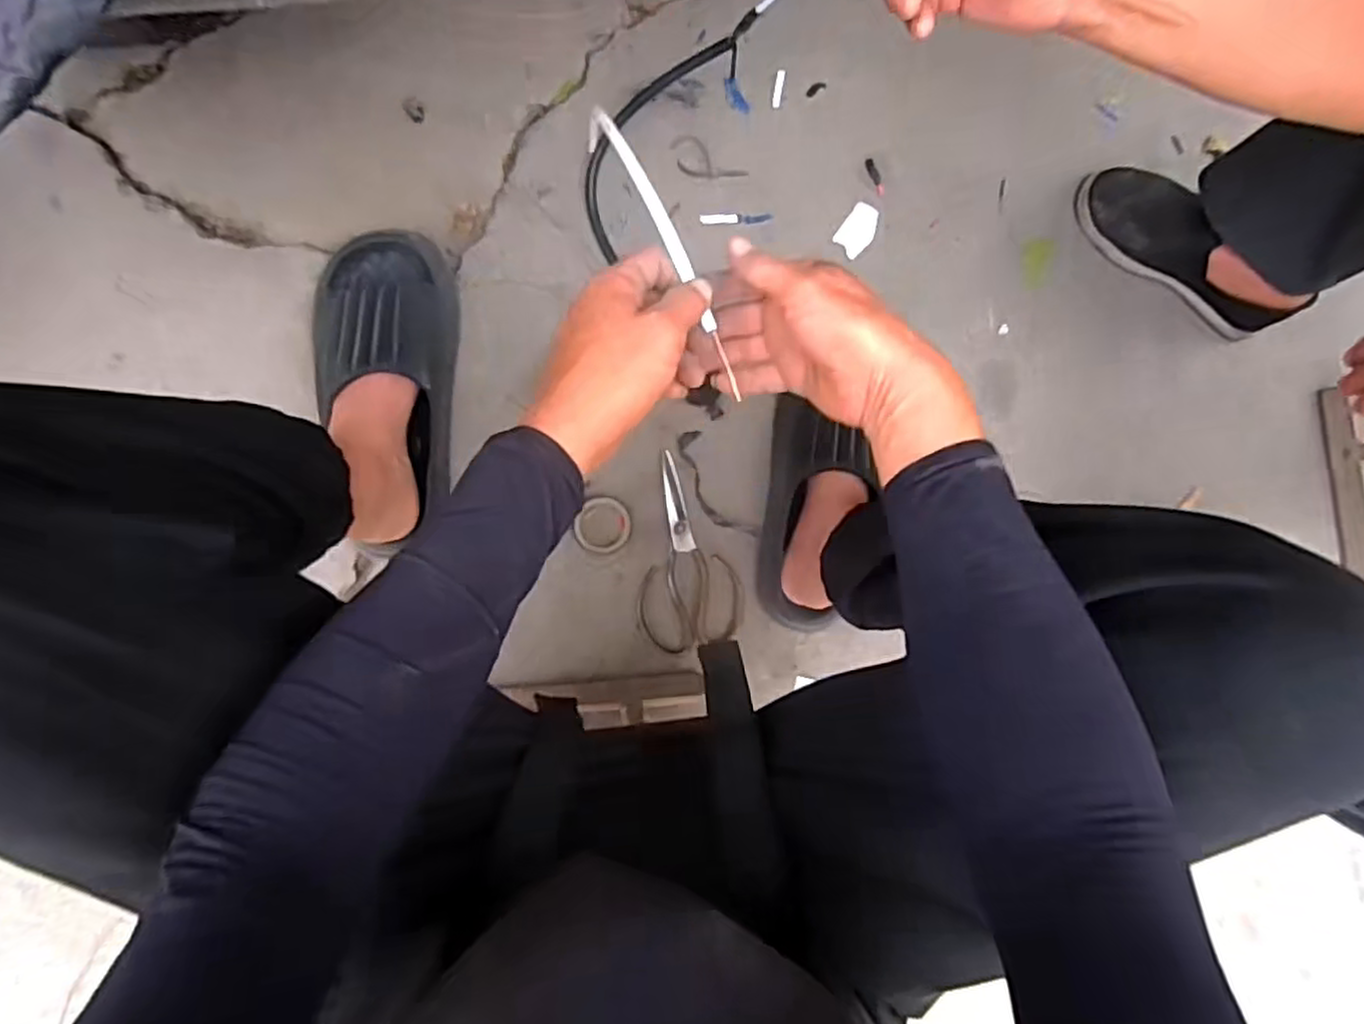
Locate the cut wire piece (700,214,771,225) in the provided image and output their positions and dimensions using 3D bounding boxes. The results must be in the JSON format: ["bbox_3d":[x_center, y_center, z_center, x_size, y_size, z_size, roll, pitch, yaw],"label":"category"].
[{"bbox_3d":[0.056,-0.304,0.765,0.074,0.009,0.011,0,89,-9],"label":"cut wire piece"}]

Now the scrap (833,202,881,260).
[{"bbox_3d":[0.190,-0.304,0.795,0.037,0.004,0.062,36,82,-2],"label":"scrap"}]

